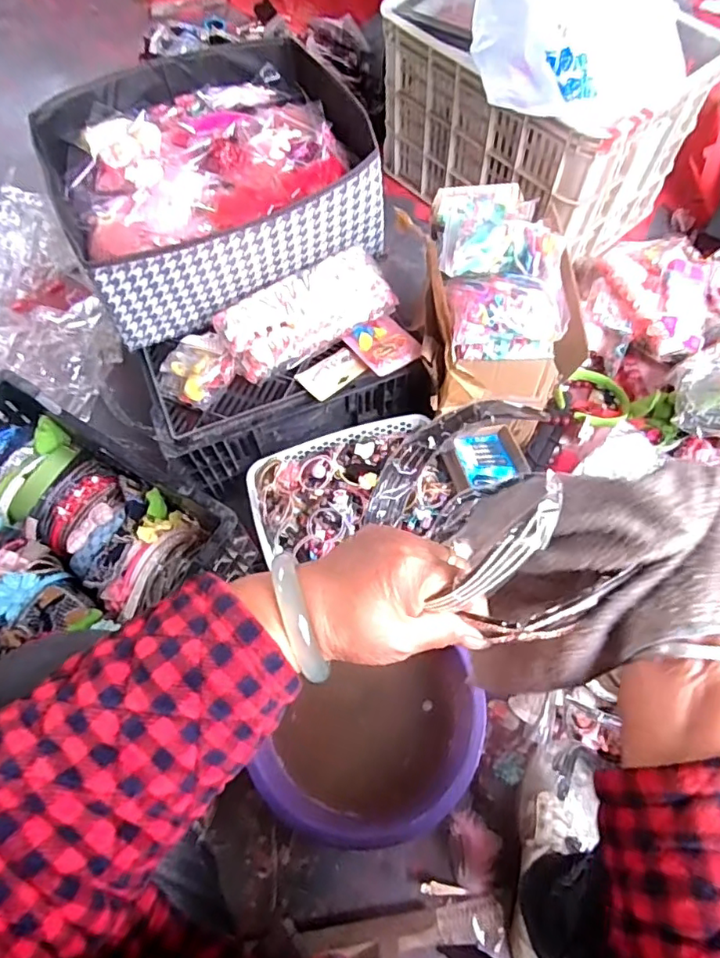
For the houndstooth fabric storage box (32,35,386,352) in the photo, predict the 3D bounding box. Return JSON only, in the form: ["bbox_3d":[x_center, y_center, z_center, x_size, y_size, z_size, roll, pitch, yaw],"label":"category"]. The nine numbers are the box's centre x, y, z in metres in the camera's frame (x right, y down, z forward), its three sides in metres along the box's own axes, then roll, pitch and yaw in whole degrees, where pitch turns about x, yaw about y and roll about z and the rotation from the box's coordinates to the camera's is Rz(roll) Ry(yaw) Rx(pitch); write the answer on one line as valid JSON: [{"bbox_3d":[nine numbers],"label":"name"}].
[{"bbox_3d":[-0.205,-0.419,0.788,0.393,0.140,0.367,-23,66,-9],"label":"houndstooth fabric storage box"}]

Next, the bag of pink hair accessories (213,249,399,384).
[{"bbox_3d":[-0.073,-0.223,0.754,0.233,0.068,0.098,-32,68,-12],"label":"bag of pink hair accessories"}]

